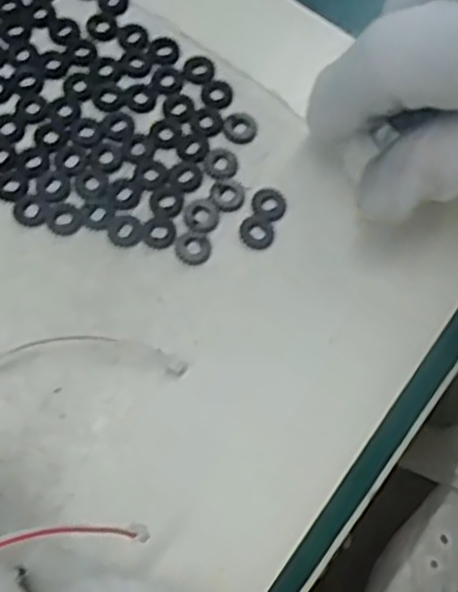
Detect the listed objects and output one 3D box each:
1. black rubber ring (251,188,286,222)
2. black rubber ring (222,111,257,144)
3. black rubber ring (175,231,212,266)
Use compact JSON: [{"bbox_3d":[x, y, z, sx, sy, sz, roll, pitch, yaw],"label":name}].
[{"bbox_3d":[0.012,-0.028,0.228,0.010,0.004,0.011,1,70,-3],"label":"black rubber ring"},{"bbox_3d":[0.004,-0.054,0.237,0.010,0.004,0.012,33,71,8],"label":"black rubber ring"},{"bbox_3d":[-0.011,-0.015,0.222,0.010,0.004,0.010,1,70,-3],"label":"black rubber ring"}]

